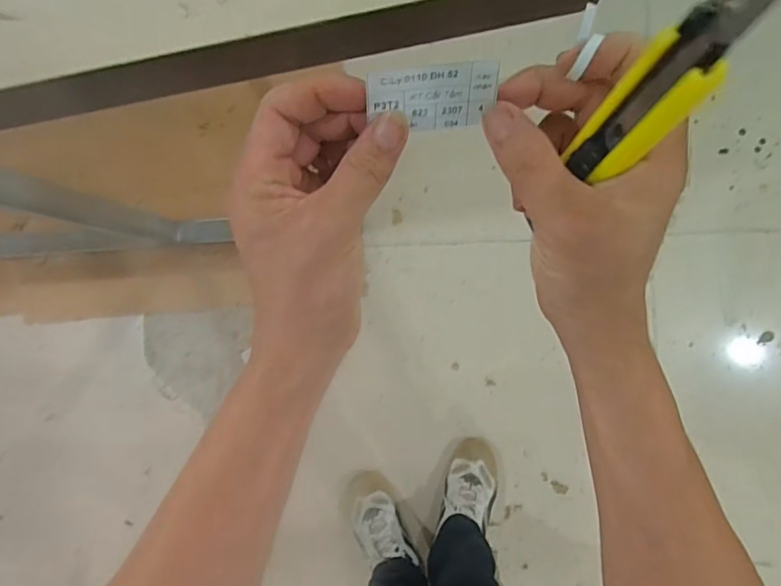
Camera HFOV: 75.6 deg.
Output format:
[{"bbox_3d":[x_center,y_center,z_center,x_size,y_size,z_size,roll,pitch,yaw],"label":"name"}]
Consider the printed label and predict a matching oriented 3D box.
[{"bbox_3d":[0.020,-0.092,0.241,0.059,0.031,0.004,-7,50,-2],"label":"printed label"}]

